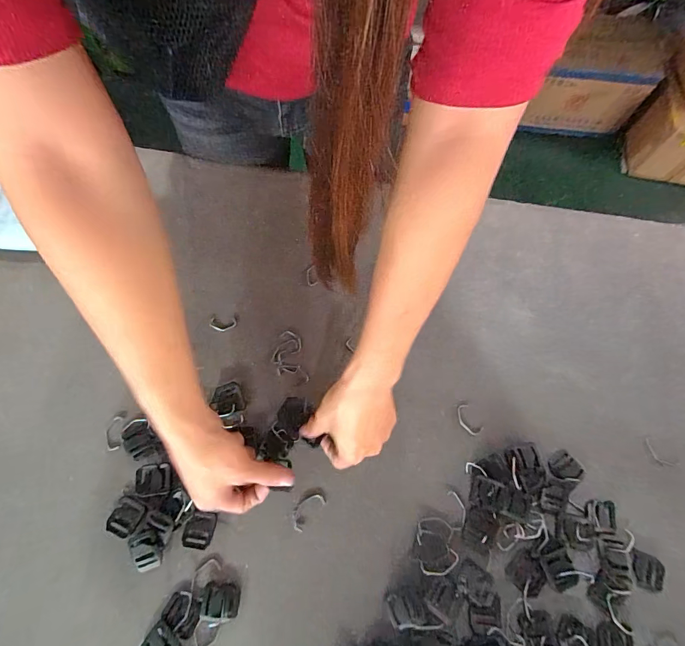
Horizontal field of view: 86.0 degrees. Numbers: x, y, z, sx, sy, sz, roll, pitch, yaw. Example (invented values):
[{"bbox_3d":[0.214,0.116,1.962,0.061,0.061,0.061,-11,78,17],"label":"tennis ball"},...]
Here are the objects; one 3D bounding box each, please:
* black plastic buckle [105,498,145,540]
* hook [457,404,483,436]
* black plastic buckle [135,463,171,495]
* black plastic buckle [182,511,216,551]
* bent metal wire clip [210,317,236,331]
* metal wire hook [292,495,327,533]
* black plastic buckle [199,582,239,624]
[{"bbox_3d":[-0.223,0.202,0.379,0.033,0.004,0.036,25,72,8],"label":"black plastic buckle"},{"bbox_3d":[0.143,0.110,0.417,0.018,0.004,0.037,-29,73,-11],"label":"hook"},{"bbox_3d":[-0.201,0.166,0.389,0.038,0.004,0.029,-6,71,-3],"label":"black plastic buckle"},{"bbox_3d":[-0.147,0.213,0.377,0.027,0.004,0.033,13,71,4],"label":"black plastic buckle"},{"bbox_3d":[-0.145,0.002,0.447,0.032,0.004,0.016,-3,70,-2],"label":"bent metal wire clip"},{"bbox_3d":[-0.038,0.197,0.387,0.021,0.004,0.040,40,75,12],"label":"metal wire hook"},{"bbox_3d":[-0.119,0.272,0.356,0.036,0.004,0.030,4,70,1],"label":"black plastic buckle"}]

